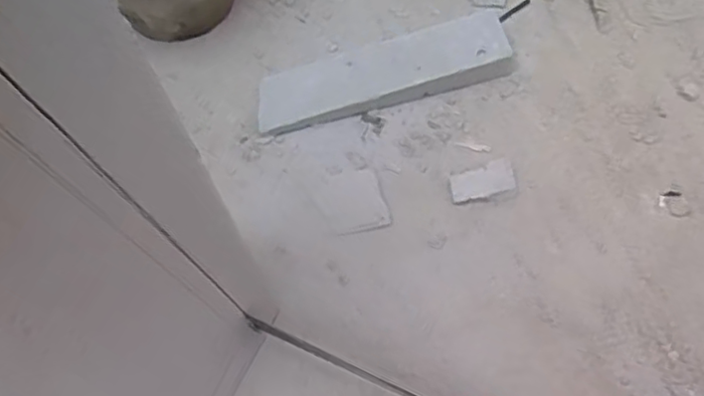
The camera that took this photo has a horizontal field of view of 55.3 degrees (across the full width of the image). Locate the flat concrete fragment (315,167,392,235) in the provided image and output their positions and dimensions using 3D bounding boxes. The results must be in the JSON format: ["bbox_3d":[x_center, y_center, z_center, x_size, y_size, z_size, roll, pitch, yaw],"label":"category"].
[{"bbox_3d":[0.000,0.003,0.781,0.073,0.005,0.078,-16,64,-5],"label":"flat concrete fragment"}]

